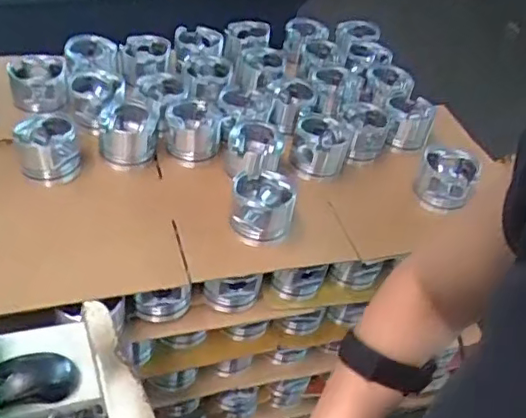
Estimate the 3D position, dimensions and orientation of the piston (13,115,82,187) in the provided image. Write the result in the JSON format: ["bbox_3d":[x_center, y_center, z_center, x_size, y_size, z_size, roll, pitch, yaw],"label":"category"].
[{"bbox_3d":[-0.398,-0.112,1.121,0.111,0.102,0.085,-17,53,-17],"label":"piston"}]

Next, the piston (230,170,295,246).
[{"bbox_3d":[-0.002,-0.009,1.084,0.116,0.082,0.130,7,50,3],"label":"piston"}]

